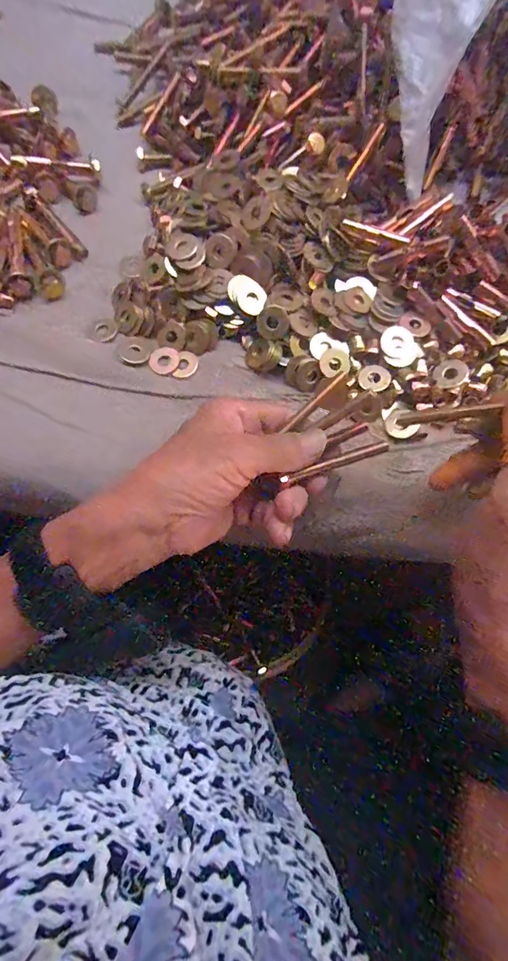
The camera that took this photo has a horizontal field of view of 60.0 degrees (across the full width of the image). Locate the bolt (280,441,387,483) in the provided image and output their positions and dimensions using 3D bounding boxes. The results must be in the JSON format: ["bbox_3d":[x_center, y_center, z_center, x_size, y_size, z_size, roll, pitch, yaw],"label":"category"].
[{"bbox_3d":[0.045,-0.010,0.244,0.061,0.006,0.006,-18,71,-4],"label":"bolt"}]

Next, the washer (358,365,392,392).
[{"bbox_3d":[0.081,-0.068,0.293,0.020,0.004,0.018,26,89,8],"label":"washer"}]

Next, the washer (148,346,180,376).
[{"bbox_3d":[-0.062,-0.083,0.302,0.019,0.004,0.020,-1,71,2],"label":"washer"}]

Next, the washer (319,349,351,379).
[{"bbox_3d":[0.054,-0.077,0.293,0.020,0.004,0.020,1,84,-5],"label":"washer"}]

